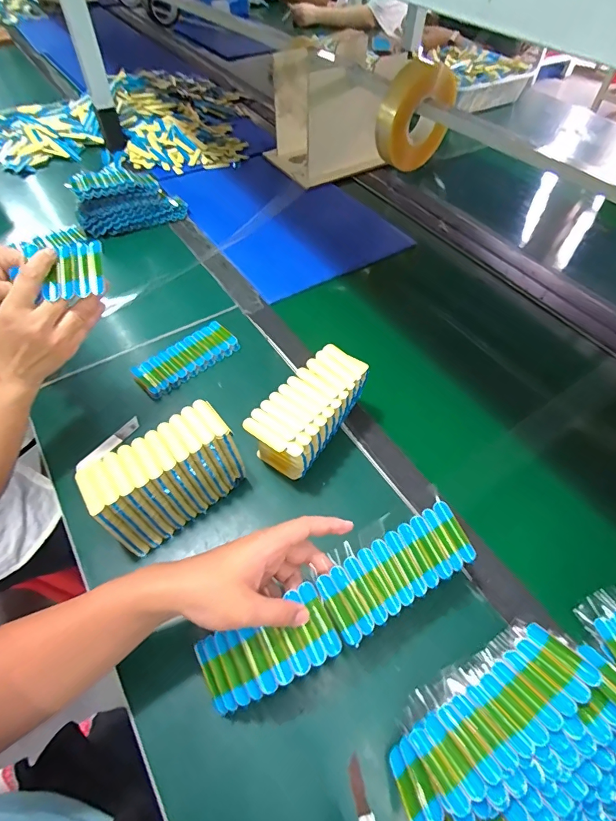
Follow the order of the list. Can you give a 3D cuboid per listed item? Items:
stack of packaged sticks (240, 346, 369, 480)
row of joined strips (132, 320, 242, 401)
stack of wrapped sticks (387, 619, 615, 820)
[{"bbox_3d":[0.002,0.006,0.536,0.083,0.092,0.160,33,59,21],"label":"stack of packaged sticks"},{"bbox_3d":[-0.179,-0.081,0.634,0.073,0.015,0.154,35,60,22],"label":"row of joined strips"},{"bbox_3d":[0.174,0.274,0.345,0.193,0.093,0.140,-29,59,-21],"label":"stack of wrapped sticks"}]

